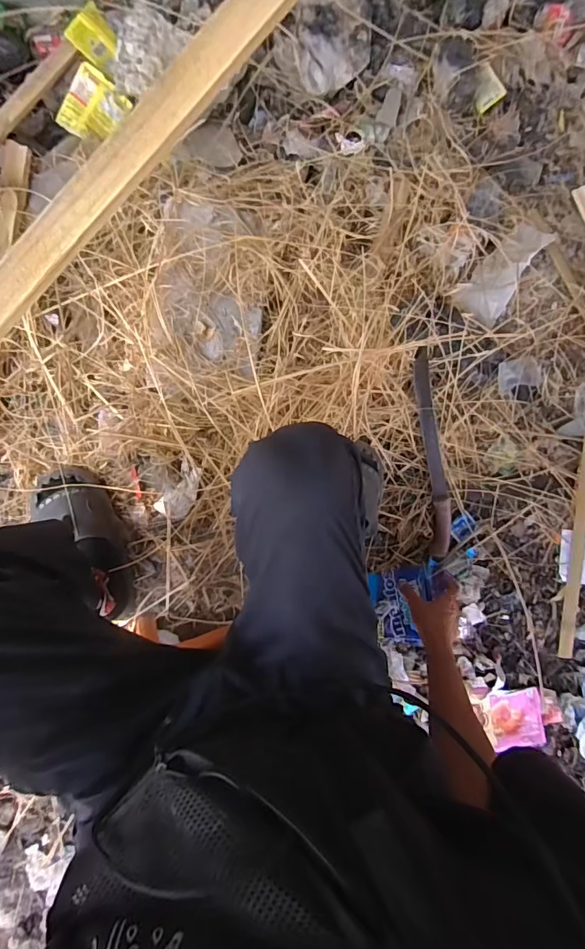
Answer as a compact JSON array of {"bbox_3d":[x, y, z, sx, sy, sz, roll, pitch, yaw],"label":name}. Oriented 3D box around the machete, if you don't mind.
[{"bbox_3d":[0.281,-0.040,0.886,0.052,0.023,0.412,-10,98,-2],"label":"machete"}]

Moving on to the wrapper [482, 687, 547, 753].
[{"bbox_3d":[0.442,0.488,0.878,0.114,0.013,0.112,-4,84,-2],"label":"wrapper"}]

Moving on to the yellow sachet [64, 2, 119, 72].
[{"bbox_3d":[-0.382,-0.847,0.852,0.081,0.009,0.083,30,93,-23],"label":"yellow sachet"}]

